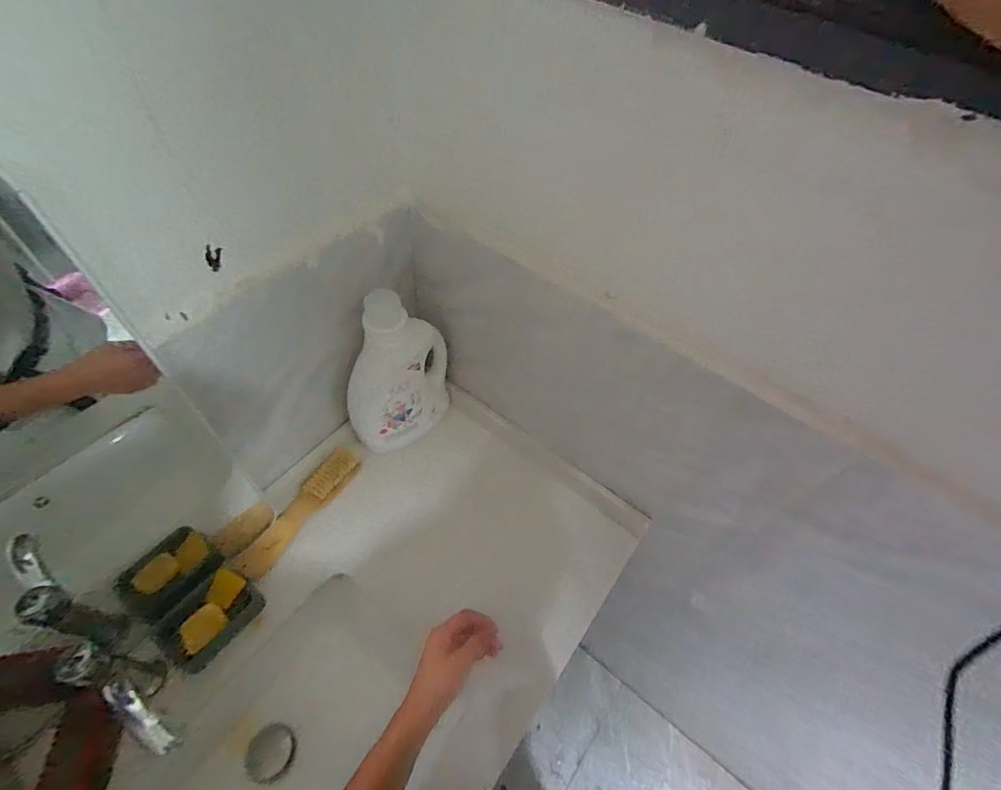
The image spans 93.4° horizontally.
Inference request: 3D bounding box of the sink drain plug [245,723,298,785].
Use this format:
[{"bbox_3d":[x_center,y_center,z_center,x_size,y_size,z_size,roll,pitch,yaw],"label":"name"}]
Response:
[{"bbox_3d":[-0.331,0.518,0.684,0.067,0.008,0.067,-24,79,-20],"label":"sink drain plug"}]

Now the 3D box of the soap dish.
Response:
[{"bbox_3d":[-0.397,0.300,0.642,0.087,0.032,0.119,35,57,20],"label":"soap dish"}]

